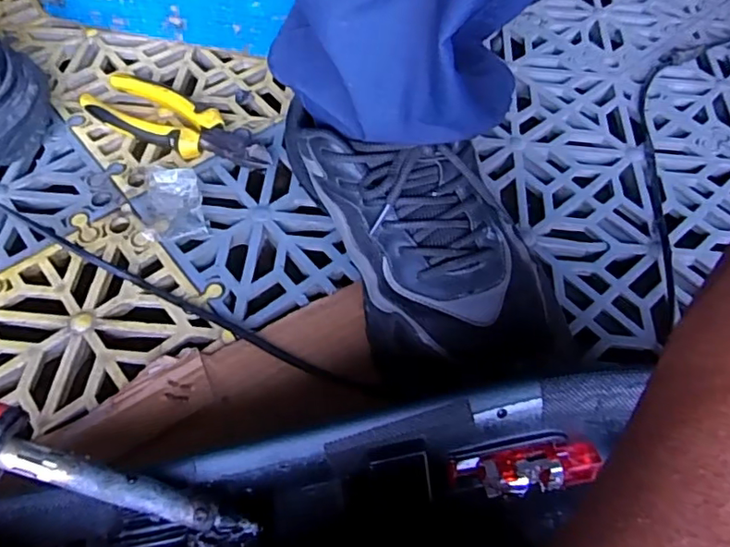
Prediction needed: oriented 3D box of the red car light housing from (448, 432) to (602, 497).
[{"bbox_3d":[0.068,0.084,0.242,0.060,0.019,0.020,-7,57,-7],"label":"red car light housing"}]

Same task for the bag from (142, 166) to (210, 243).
[{"bbox_3d":[-0.132,-0.049,0.380,0.040,0.024,0.048,-10,58,-9],"label":"bag"}]

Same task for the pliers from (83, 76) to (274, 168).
[{"bbox_3d":[-0.140,-0.113,0.424,0.150,0.021,0.049,21,58,12],"label":"pliers"}]

